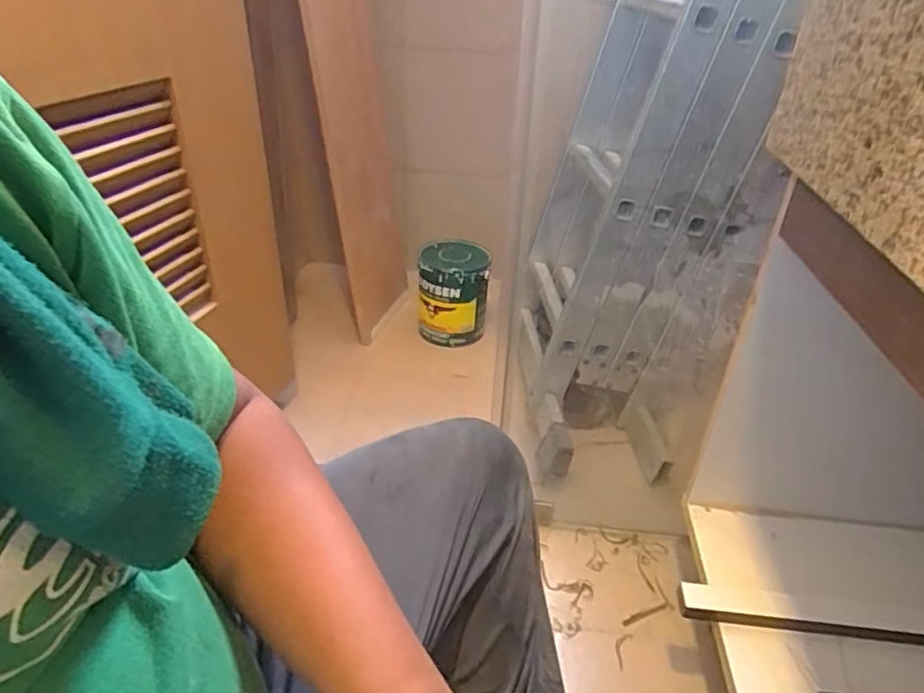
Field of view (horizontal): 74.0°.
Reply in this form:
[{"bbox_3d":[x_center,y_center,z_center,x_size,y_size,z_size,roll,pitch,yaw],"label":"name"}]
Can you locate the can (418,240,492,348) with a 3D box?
[{"bbox_3d":[-0.020,-0.129,1.522,0.167,0.215,0.166,5,33,4],"label":"can"}]

